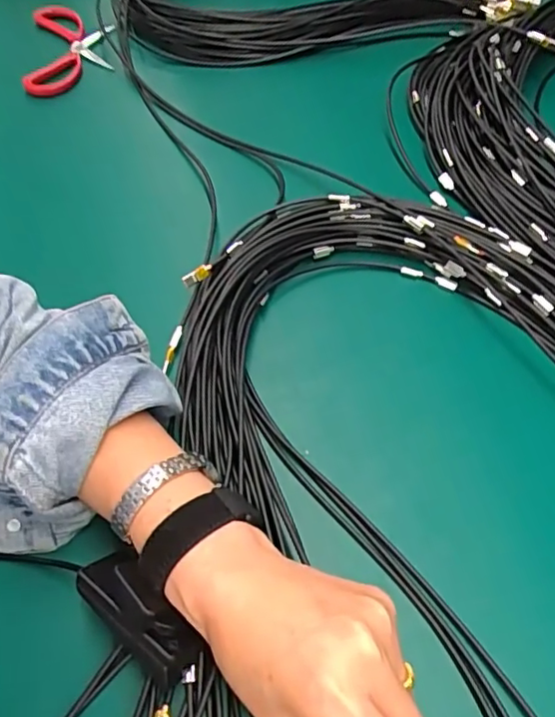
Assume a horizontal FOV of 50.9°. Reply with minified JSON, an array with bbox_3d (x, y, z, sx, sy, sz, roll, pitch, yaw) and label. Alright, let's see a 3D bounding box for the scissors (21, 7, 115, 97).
[{"bbox_3d":[-0.227,-0.344,0.641,0.089,0.020,0.151,-7,58,-5],"label":"scissors"}]

